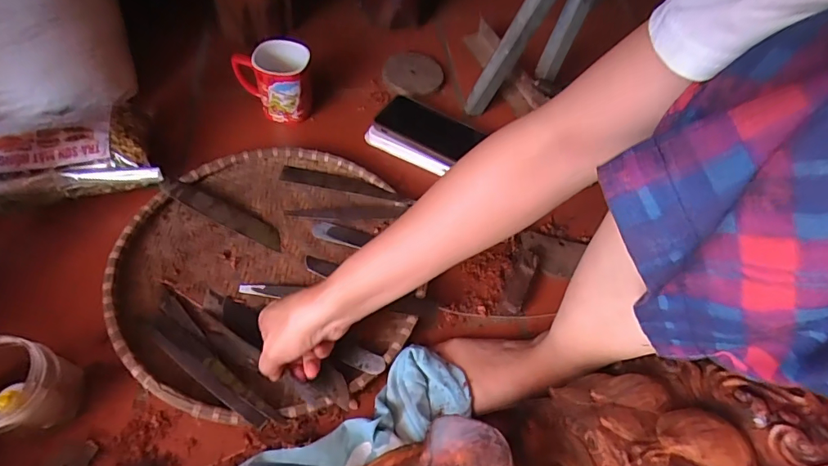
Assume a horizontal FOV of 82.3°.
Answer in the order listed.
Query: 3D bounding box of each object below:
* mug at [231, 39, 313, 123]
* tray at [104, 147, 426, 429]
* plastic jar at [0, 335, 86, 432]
[{"bbox_3d":[-0.199,-0.214,0.668,0.108,0.083,0.079,-3,56,-9],"label":"mug"},{"bbox_3d":[-0.165,0.036,0.540,0.311,0.034,0.338,-5,56,-8],"label":"tray"},{"bbox_3d":[-0.344,0.137,0.414,0.065,0.089,0.070,3,55,-5],"label":"plastic jar"}]

